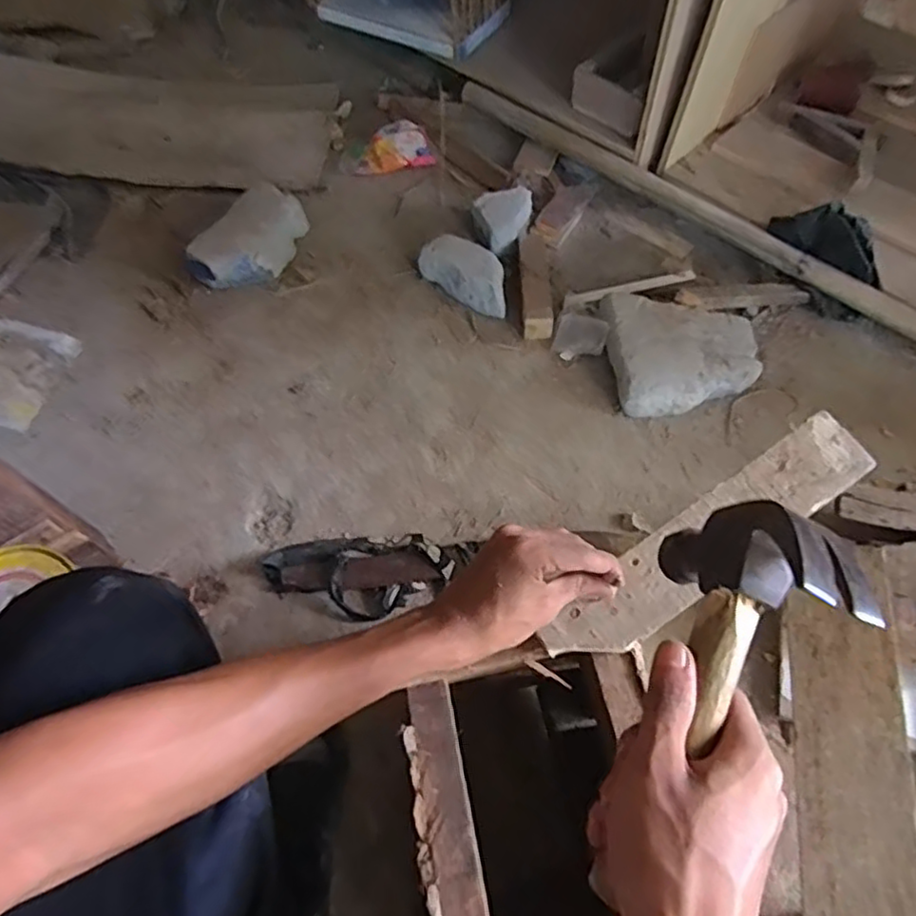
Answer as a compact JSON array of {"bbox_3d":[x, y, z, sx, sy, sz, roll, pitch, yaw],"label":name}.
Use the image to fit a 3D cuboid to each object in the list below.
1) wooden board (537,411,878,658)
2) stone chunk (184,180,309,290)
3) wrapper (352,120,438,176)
[{"bbox_3d":[0.189,0.063,0.491,0.284,0.015,0.056,-34,65,-9],"label":"wooden board"},{"bbox_3d":[-0.330,-0.356,1.060,0.118,0.070,0.205,18,61,11],"label":"stone chunk"},{"bbox_3d":[-0.123,-0.569,1.204,0.149,0.042,0.093,-11,59,-6],"label":"wrapper"}]

